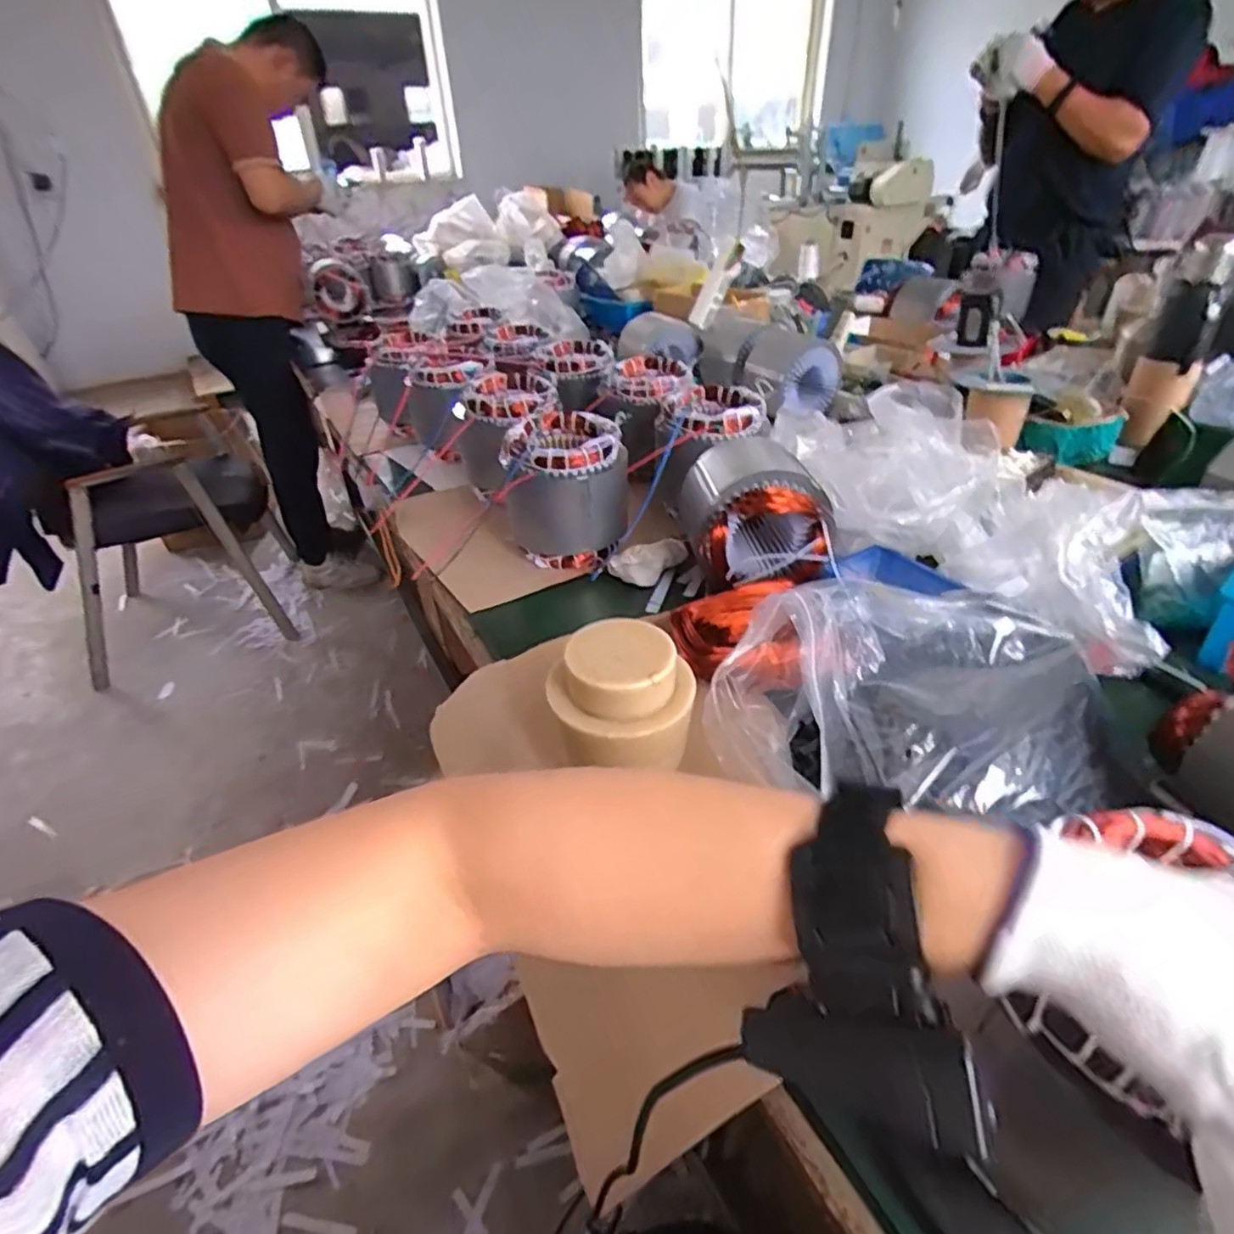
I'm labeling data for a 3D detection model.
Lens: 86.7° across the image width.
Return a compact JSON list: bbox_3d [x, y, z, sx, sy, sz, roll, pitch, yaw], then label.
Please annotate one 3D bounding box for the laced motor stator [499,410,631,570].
[{"bbox_3d":[-0.061,-0.166,0.857,0.150,0.161,0.140,0,36,4],"label":"laced motor stator"}]

